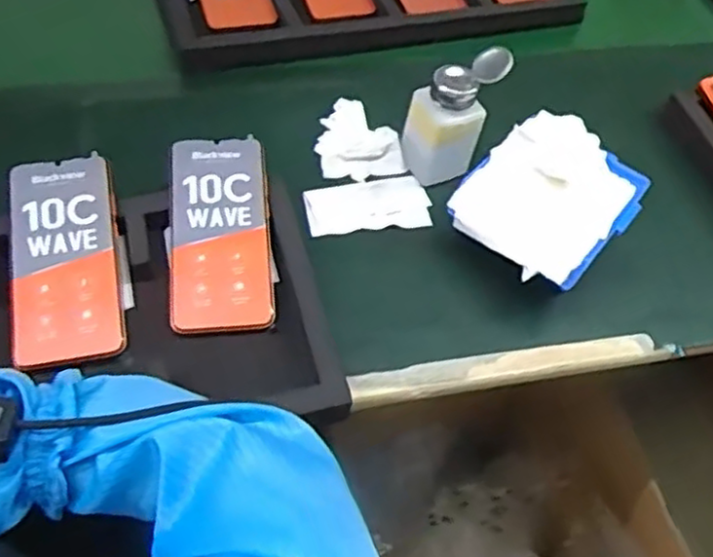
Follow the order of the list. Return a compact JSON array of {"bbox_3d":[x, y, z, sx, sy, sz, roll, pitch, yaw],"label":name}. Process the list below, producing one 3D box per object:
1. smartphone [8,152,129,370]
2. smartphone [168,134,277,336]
[{"bbox_3d":[-0.217,-0.015,0.527,0.075,0.011,0.163,-8,69,-11],"label":"smartphone"},{"bbox_3d":[-0.109,-0.037,0.561,0.078,0.006,0.165,-3,70,-8],"label":"smartphone"}]

